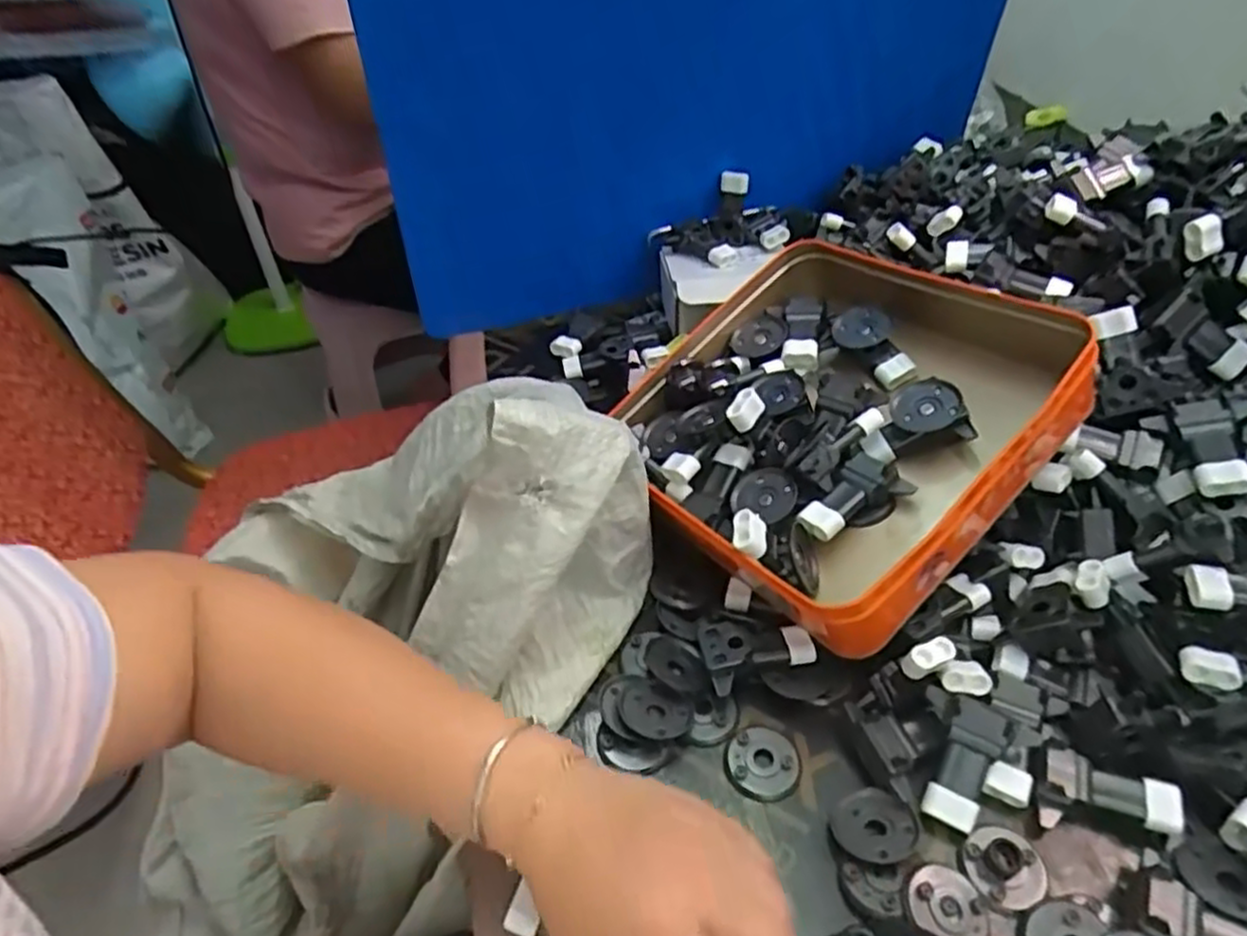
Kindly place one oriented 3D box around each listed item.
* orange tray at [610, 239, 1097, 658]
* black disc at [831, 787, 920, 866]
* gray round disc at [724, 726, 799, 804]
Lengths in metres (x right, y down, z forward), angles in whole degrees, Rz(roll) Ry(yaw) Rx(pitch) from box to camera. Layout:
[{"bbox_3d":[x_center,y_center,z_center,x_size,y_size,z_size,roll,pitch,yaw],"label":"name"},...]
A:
[{"bbox_3d":[0.133,-0.040,0.492,0.243,0.074,0.254,-43,53,-13],"label":"orange tray"},{"bbox_3d":[0.128,0.183,0.383,0.040,0.004,0.039,-11,30,7],"label":"black disc"},{"bbox_3d":[0.077,0.164,0.417,0.041,0.006,0.039,-2,44,2],"label":"gray round disc"}]

